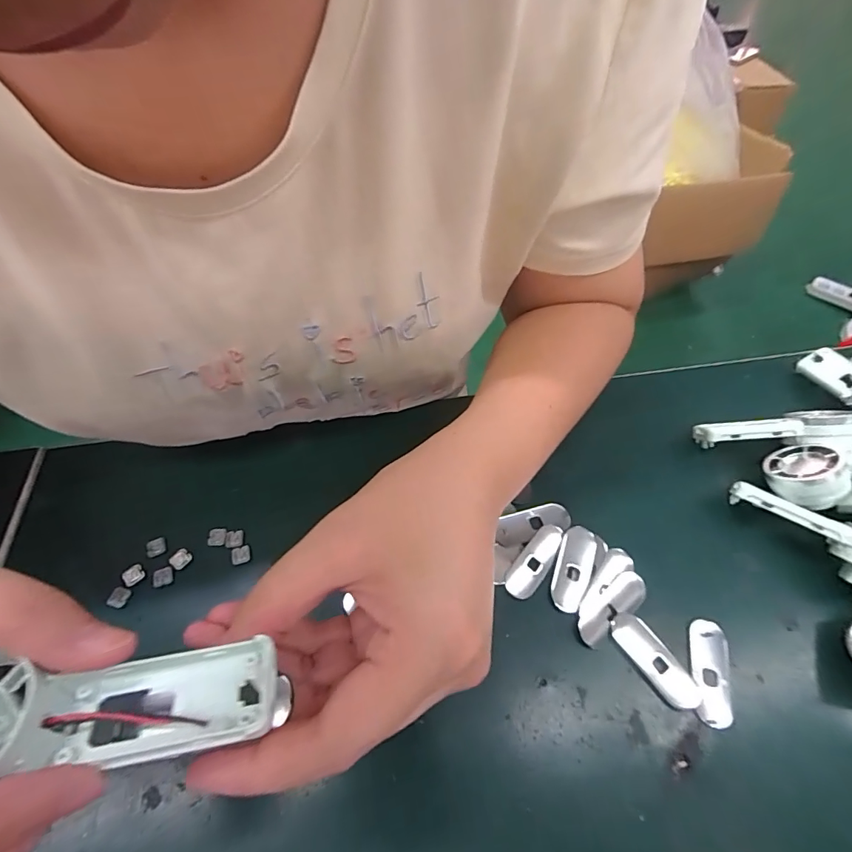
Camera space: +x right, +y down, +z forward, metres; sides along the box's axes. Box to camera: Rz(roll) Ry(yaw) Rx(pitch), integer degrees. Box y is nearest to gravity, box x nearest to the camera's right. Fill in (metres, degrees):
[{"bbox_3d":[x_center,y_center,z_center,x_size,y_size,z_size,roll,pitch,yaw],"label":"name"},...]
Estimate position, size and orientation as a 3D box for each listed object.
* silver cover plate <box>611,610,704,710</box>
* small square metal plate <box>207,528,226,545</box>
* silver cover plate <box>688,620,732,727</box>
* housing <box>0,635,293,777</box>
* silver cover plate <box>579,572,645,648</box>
[{"bbox_3d":[0.120,0.124,0.238,0.020,0.004,0.050,-26,61,-17],"label":"silver cover plate"},{"bbox_3d":[-0.127,0.067,0.273,0.010,0.004,0.010,-1,57,-2],"label":"small square metal plate"},{"bbox_3d":[0.150,0.129,0.236,0.019,0.005,0.051,15,58,8],"label":"silver cover plate"},{"bbox_3d":[-0.084,0.073,0.117,0.086,0.023,0.026,6,55,-19],"label":"housing"},{"bbox_3d":[0.105,0.102,0.251,0.049,0.004,0.017,-33,63,-20],"label":"silver cover plate"}]

